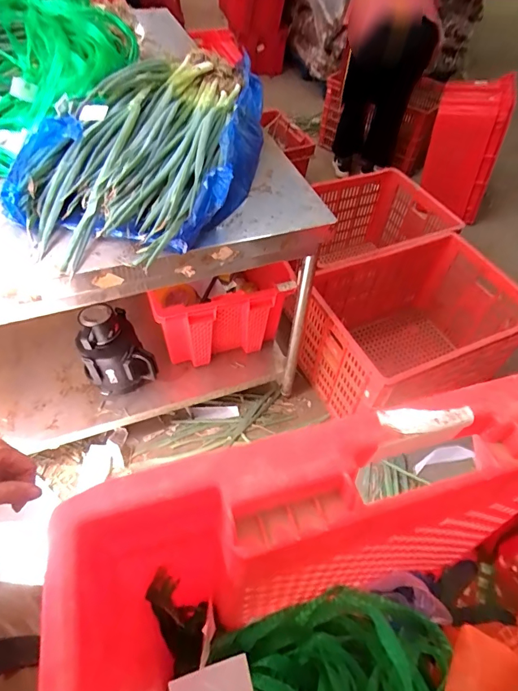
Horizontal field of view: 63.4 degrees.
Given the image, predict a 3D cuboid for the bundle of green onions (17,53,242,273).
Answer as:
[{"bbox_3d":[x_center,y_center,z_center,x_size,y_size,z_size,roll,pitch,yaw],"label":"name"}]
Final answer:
[{"bbox_3d":[-0.234,-0.479,0.992,0.351,0.129,0.804,16,53,8],"label":"bundle of green onions"}]

